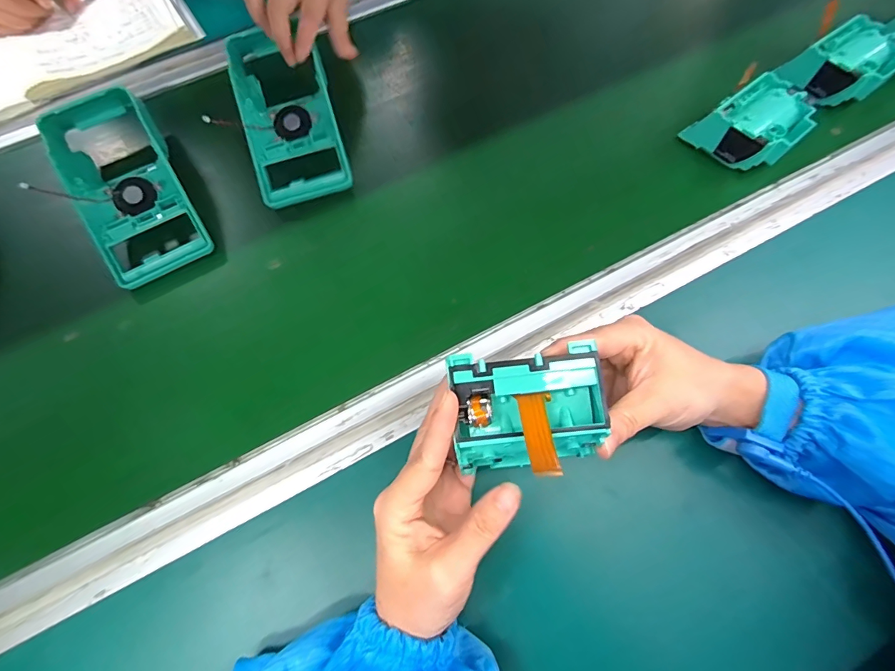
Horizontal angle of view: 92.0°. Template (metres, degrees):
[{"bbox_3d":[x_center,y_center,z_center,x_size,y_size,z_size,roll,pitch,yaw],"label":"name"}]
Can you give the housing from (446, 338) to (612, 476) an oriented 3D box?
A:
[{"bbox_3d":[0.040,0.036,0.204,0.072,0.023,0.055,-5,69,-2],"label":"housing"}]

